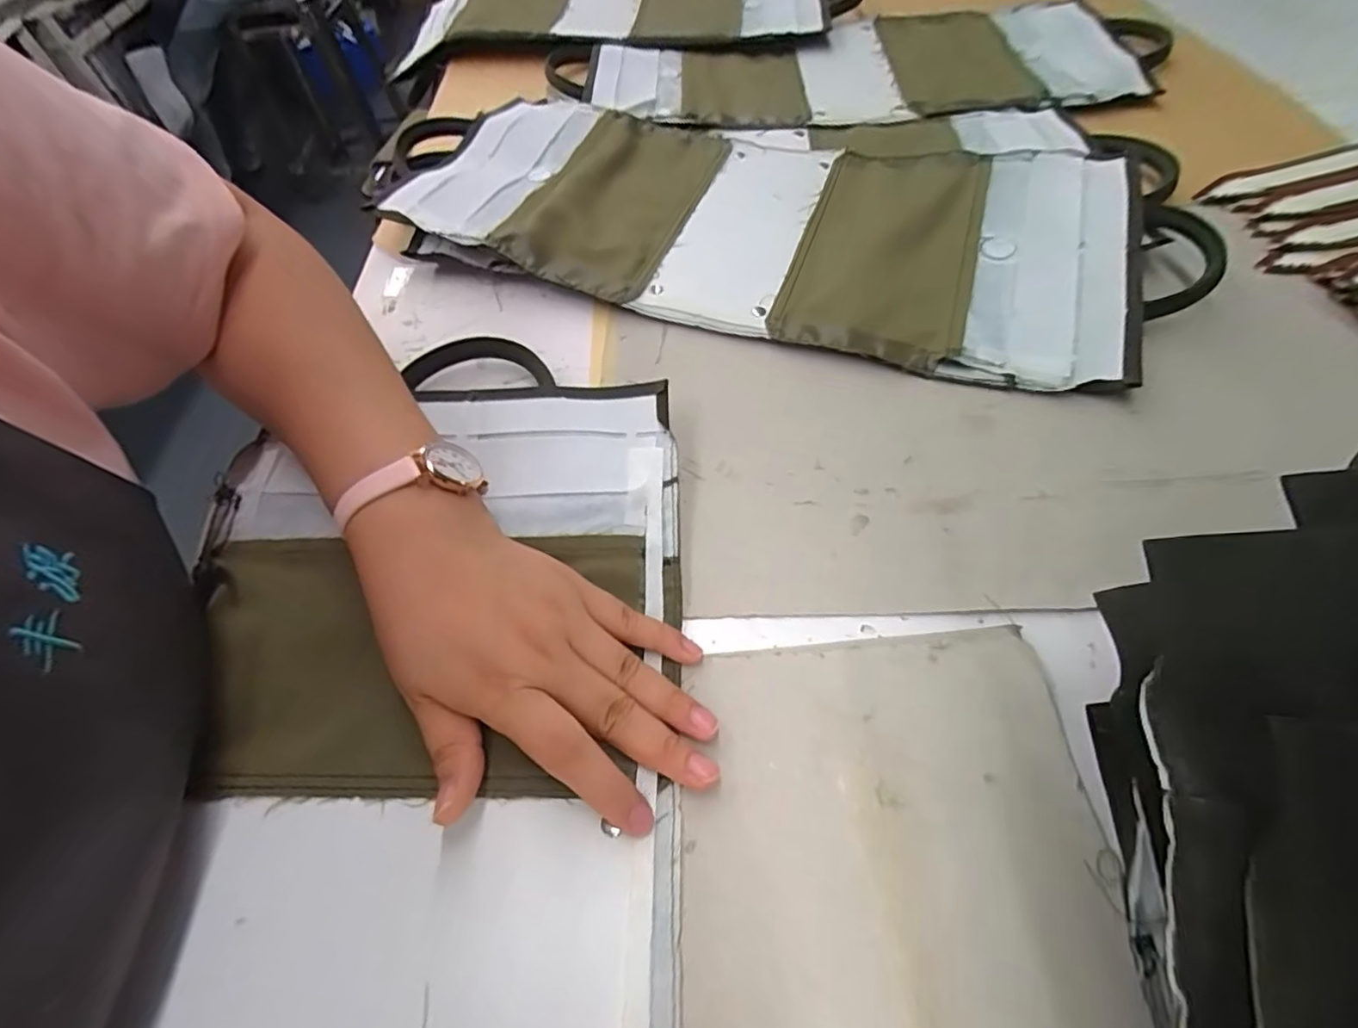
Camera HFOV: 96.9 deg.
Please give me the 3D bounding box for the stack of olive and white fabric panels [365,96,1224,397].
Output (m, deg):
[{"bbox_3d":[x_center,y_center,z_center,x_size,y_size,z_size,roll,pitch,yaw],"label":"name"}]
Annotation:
[{"bbox_3d":[0.045,-0.234,0.454,0.571,0.030,0.251,16,58,12],"label":"stack of olive and white fabric panels"}]

